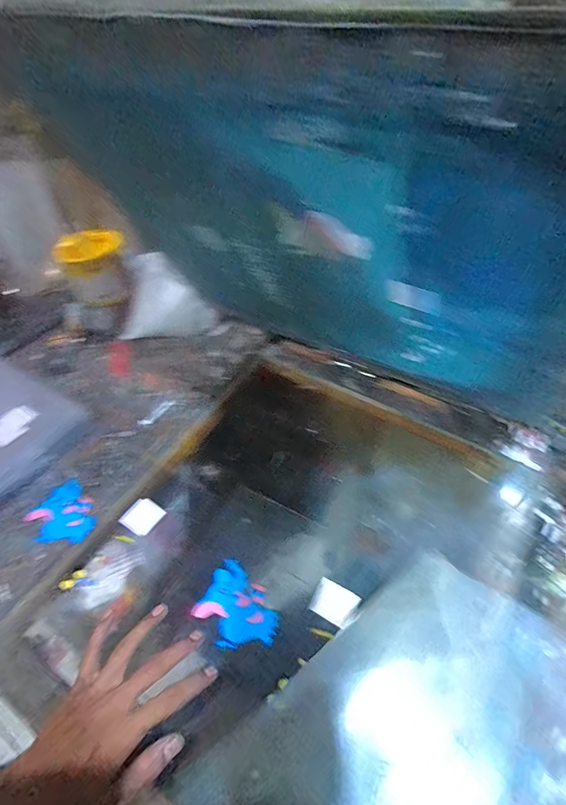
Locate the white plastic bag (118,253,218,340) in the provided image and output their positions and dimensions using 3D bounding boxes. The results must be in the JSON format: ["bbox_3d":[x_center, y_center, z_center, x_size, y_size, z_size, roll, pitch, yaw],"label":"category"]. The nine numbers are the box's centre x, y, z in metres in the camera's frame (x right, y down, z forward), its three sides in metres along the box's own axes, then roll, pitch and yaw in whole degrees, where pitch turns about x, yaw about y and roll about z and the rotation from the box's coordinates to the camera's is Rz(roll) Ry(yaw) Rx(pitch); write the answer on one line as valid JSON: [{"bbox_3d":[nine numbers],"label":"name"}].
[{"bbox_3d":[-0.214,-0.188,0.719,0.171,0.140,0.056,-1,51,4],"label":"white plastic bag"}]

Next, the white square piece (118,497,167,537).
[{"bbox_3d":[-0.184,0.150,0.522,0.043,0.007,0.044,25,57,23],"label":"white square piece"}]

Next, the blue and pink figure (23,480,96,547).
[{"bbox_3d":[-0.291,0.151,0.524,0.072,0.009,0.090,-32,55,-20],"label":"blue and pink figure"}]

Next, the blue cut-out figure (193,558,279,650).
[{"bbox_3d":[-0.051,0.232,0.444,0.096,0.005,0.069,33,60,27],"label":"blue cut-out figure"}]

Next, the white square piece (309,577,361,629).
[{"bbox_3d":[0.057,0.224,0.445,0.047,0.005,0.039,23,56,22],"label":"white square piece"}]

